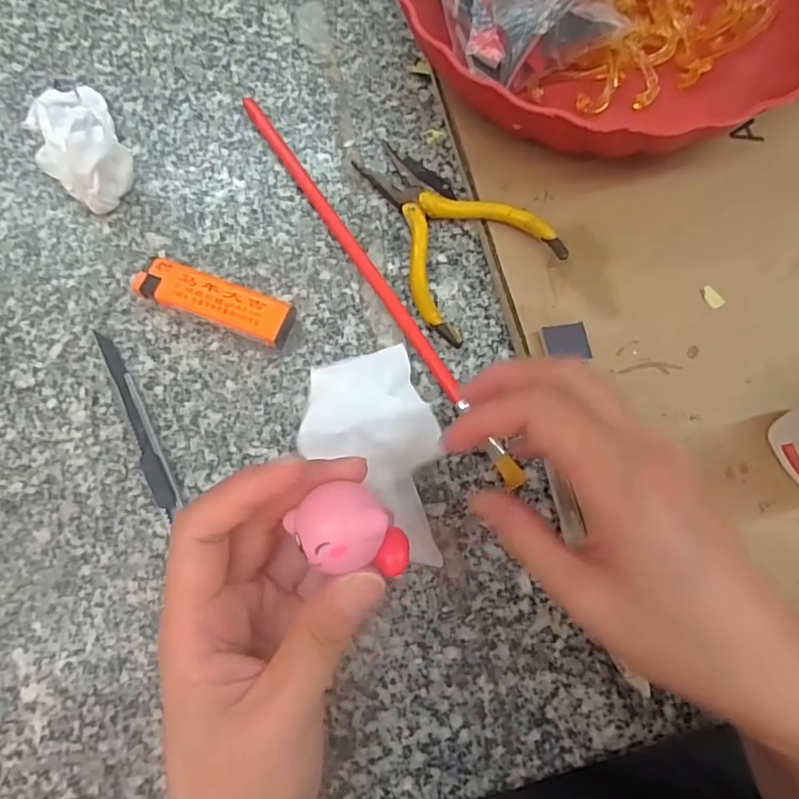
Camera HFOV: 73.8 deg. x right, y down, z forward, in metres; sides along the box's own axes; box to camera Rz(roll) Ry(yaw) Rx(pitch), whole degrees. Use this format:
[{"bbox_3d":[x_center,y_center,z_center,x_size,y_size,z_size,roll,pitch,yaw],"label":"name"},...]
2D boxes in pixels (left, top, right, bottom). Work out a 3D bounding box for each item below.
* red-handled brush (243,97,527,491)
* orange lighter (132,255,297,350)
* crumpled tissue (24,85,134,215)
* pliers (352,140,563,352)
[{"bbox_3d":[-0.014,-0.065,0.281,0.009,0.006,0.260,-32,78,-8],"label":"red-handled brush"},{"bbox_3d":[-0.094,-0.050,0.273,0.079,0.014,0.023,21,76,5],"label":"orange lighter"},{"bbox_3d":[-0.172,-0.137,0.283,0.043,0.038,0.075,-30,77,-8],"label":"crumpled tissue"},{"bbox_3d":[0.017,-0.092,0.282,0.076,0.019,0.118,-42,79,-10],"label":"pliers"}]

